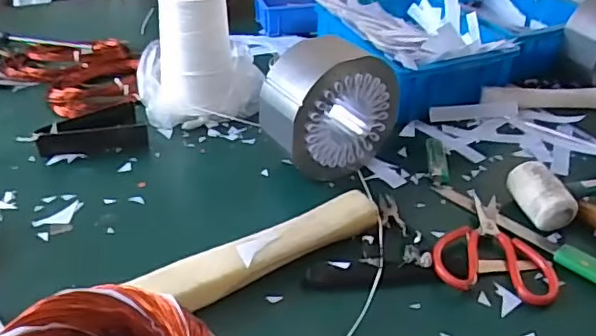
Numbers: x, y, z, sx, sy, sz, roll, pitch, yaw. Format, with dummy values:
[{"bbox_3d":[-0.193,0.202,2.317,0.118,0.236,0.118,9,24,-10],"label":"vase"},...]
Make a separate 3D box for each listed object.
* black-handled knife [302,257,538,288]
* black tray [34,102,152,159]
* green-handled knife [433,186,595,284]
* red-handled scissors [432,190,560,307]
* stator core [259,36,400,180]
[{"bbox_3d":[0.116,0.099,0.544,0.219,0.013,0.031,-2,35,-7],"label":"black-handled knife"},{"bbox_3d":[-0.255,-0.051,0.725,0.126,0.031,0.074,-5,35,-11],"label":"black tray"},{"bbox_3d":[0.248,0.073,0.576,0.028,0.010,0.262,-27,44,-36],"label":"green-handled knife"},{"bbox_3d":[0.202,0.073,0.574,0.113,0.009,0.152,15,36,17],"label":"red-handled scissors"},{"bbox_3d":[0.033,-0.067,0.656,0.150,0.149,0.073,-18,40,-28],"label":"stator core"}]

